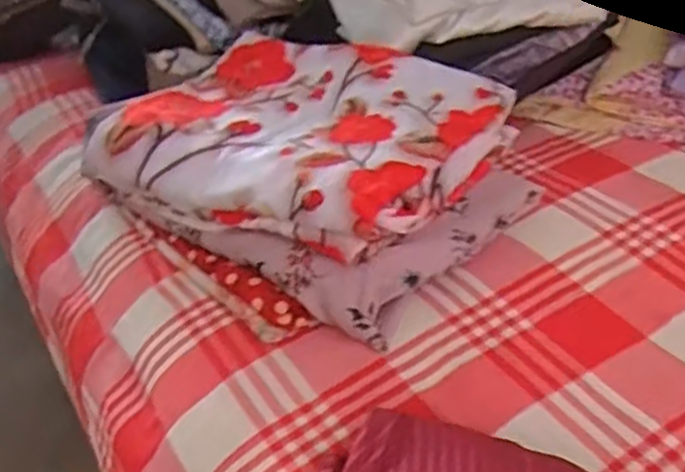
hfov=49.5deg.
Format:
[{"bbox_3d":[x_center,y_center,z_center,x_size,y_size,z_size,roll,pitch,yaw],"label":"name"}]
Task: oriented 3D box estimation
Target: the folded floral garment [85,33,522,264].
[{"bbox_3d":[-0.040,-0.089,0.632,0.308,0.062,0.219,18,43,31],"label":"folded floral garment"}]

